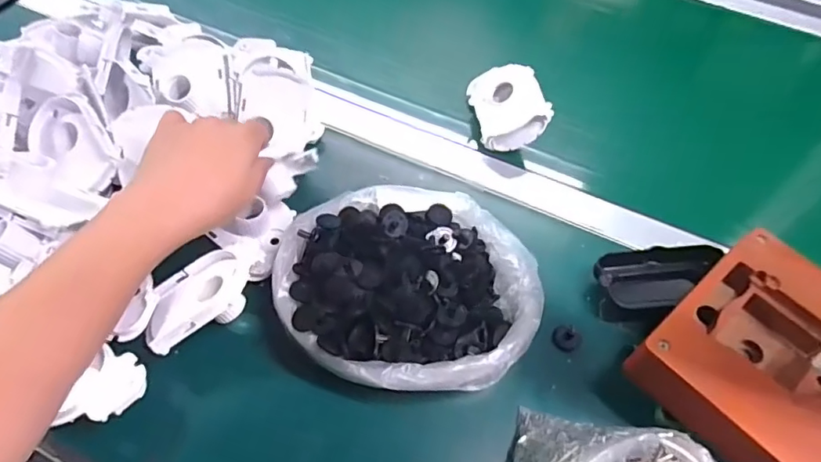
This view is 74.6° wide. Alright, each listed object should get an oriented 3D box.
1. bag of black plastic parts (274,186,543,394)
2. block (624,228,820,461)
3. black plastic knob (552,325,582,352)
[{"bbox_3d":[-0.001,0.044,0.418,0.187,0.049,0.163,-11,57,-12],"label":"bag of black plastic parts"},{"bbox_3d":[0.255,0.103,0.379,0.162,0.082,0.151,-35,64,-24],"label":"block"},{"bbox_3d":[0.125,0.085,0.427,0.024,0.007,0.020,-26,61,-20],"label":"black plastic knob"}]

